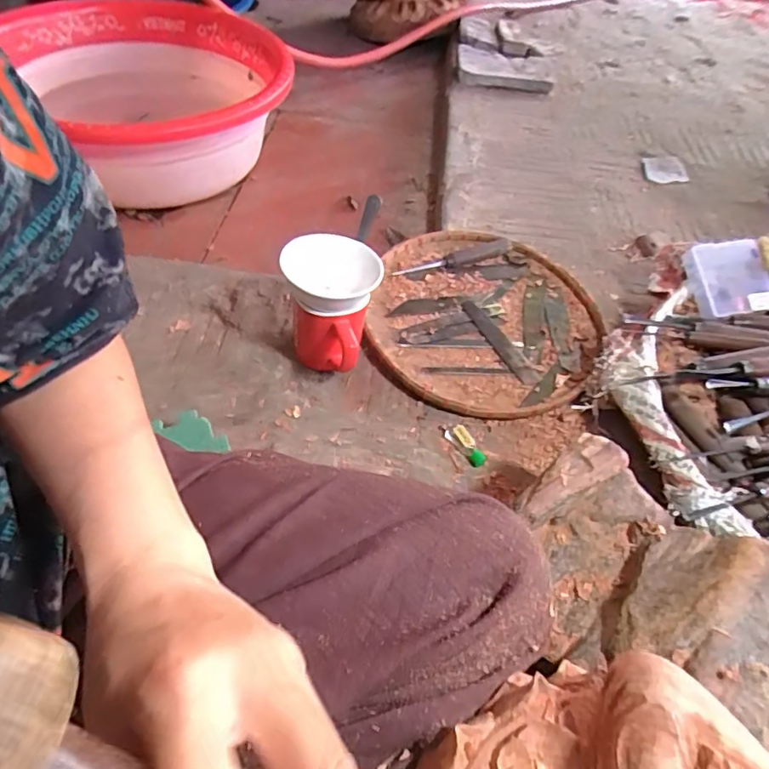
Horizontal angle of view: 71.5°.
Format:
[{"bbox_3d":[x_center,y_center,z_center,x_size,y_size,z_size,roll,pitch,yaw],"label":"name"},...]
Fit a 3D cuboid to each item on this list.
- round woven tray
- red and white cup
[{"bbox_3d":[0.121,-0.081,0.644,0.268,0.030,0.293,3,51,-3],"label":"round woven tray"},{"bbox_3d":[-0.050,-0.078,0.554,0.090,0.129,0.094,4,52,-5],"label":"red and white cup"}]

